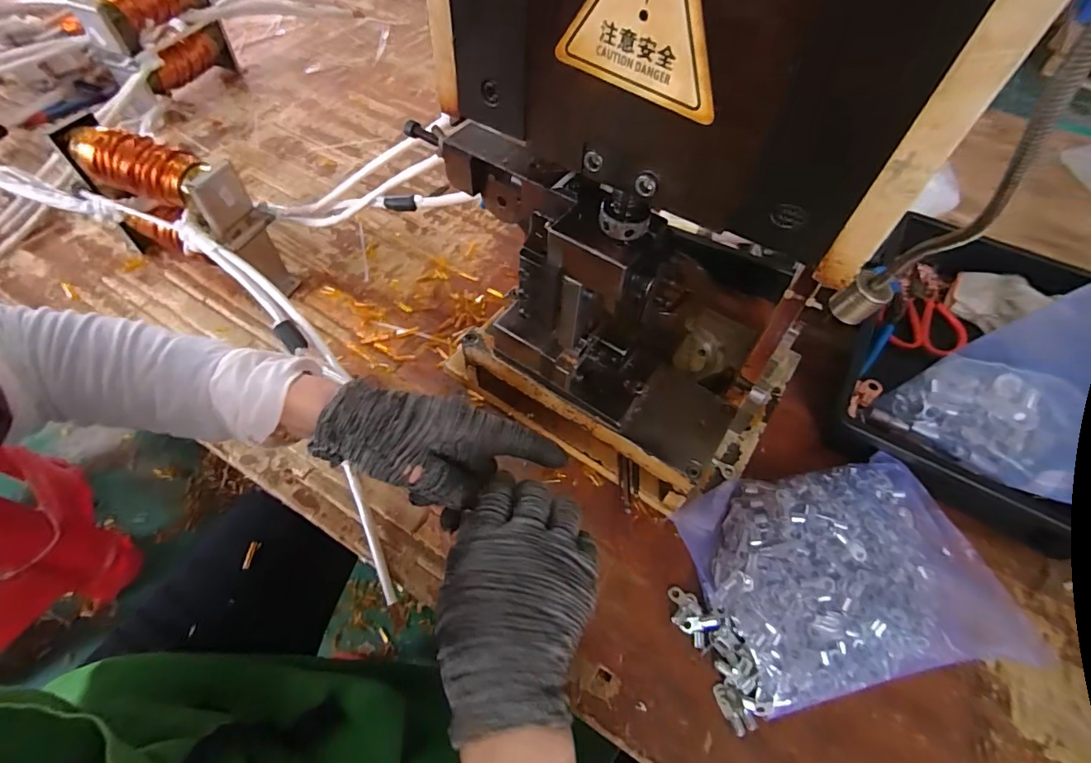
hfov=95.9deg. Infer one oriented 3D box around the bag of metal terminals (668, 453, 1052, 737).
[{"bbox_3d":[0.233,0.159,0.411,0.249,0.041,0.173,-9,57,-10],"label":"bag of metal terminals"}]

